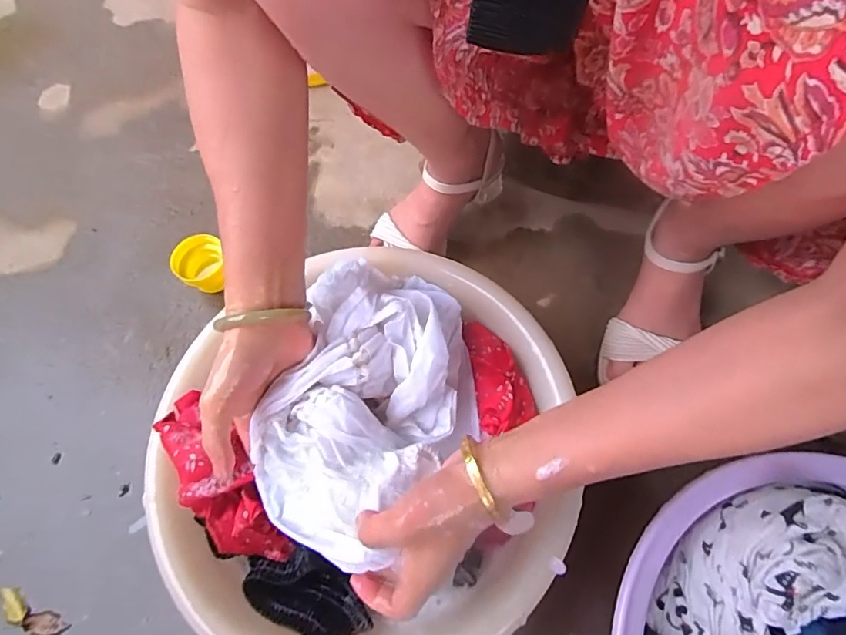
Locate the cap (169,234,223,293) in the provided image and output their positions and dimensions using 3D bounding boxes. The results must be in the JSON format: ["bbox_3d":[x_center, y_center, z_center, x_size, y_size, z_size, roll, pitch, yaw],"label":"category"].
[{"bbox_3d":[-0.257,-0.060,0.575,0.050,0.048,0.054,0,64,3],"label":"cap"}]

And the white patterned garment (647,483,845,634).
[{"bbox_3d":[0.241,0.186,0.358,0.144,0.074,0.088,-27,66,-10],"label":"white patterned garment"}]

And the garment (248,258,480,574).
[{"bbox_3d":[-0.036,0.057,0.379,0.146,0.064,0.227,15,66,10],"label":"garment"}]

